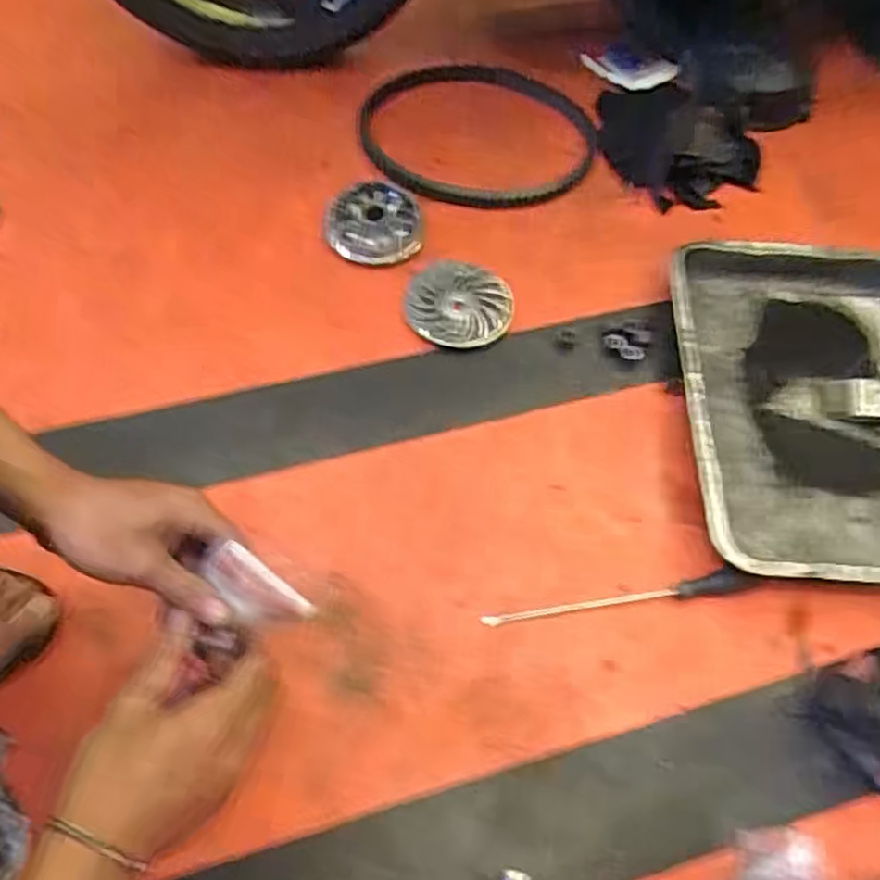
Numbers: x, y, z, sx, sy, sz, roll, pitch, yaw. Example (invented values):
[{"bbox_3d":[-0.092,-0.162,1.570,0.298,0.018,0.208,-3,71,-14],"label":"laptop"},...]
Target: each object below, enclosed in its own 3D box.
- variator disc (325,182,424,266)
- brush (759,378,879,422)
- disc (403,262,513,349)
[{"bbox_3d":[-0.076,-0.254,0.866,0.108,0.017,0.127,-1,62,-5],"label":"variator disc"},{"bbox_3d":[0.450,-0.043,0.749,0.225,0.033,0.048,1,60,12],"label":"brush"},{"bbox_3d":[0.016,-0.149,0.804,0.113,0.018,0.100,36,65,15],"label":"disc"}]

